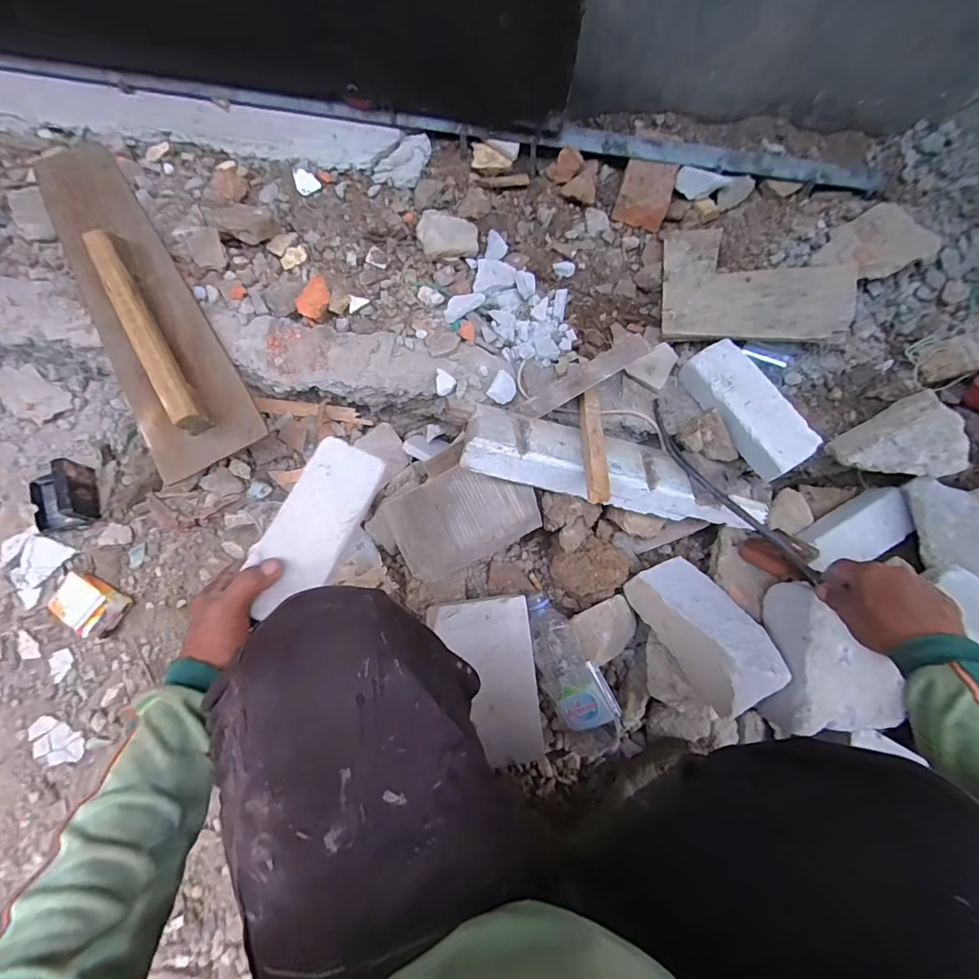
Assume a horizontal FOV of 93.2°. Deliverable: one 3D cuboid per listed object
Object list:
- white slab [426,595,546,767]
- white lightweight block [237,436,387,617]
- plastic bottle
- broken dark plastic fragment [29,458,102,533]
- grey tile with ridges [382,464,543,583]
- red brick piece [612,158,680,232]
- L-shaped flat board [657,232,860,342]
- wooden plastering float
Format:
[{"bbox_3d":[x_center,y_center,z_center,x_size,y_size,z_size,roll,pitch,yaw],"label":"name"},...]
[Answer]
[{"bbox_3d":[-0.003,0.238,0.582,0.123,0.018,0.193,-5,79,-10],"label":"white slab"},{"bbox_3d":[-0.177,0.036,0.472,0.078,0.021,0.184,19,66,4],"label":"white lightweight block"},{"bbox_3d":[0.105,0.246,0.626,0.075,0.068,0.217,-25,78,-6],"label":"plastic bottle"},{"bbox_3d":[-0.659,0.011,0.692,0.093,0.061,0.088,-18,77,-5],"label":"broken dark plastic fragment"},{"bbox_3d":[-0.039,0.035,0.642,0.195,0.014,0.131,-27,78,6],"label":"grey tile with ridges"},{"bbox_3d":[0.247,-0.471,0.739,0.081,0.040,0.099,18,77,4],"label":"red brick piece"},{"bbox_3d":[0.380,-0.295,0.668,0.255,0.027,0.173,11,85,19],"label":"L-shaped flat board"},{"bbox_3d":[-0.505,-0.276,0.653,0.150,0.071,0.524,-28,78,-7],"label":"wooden plastering float"}]

